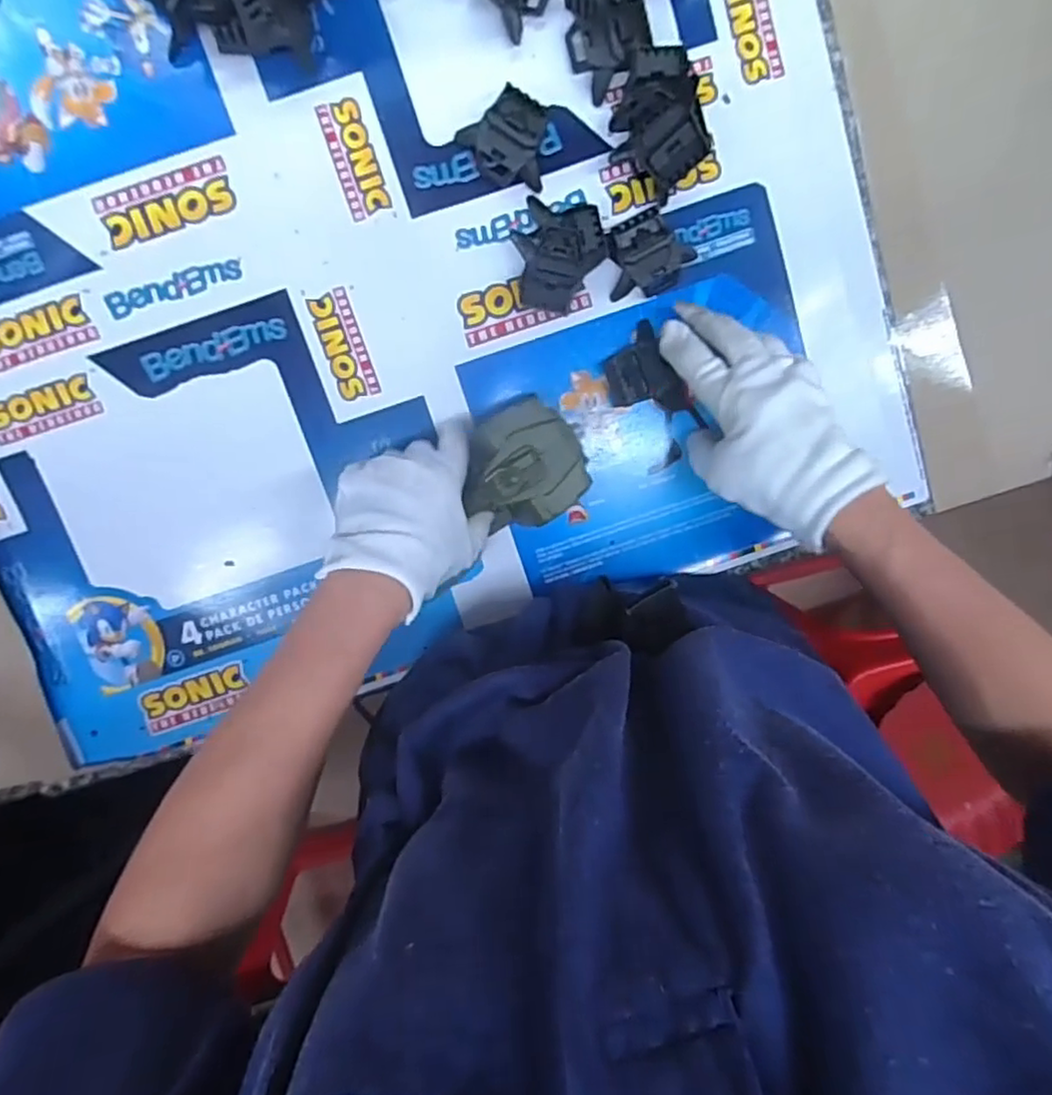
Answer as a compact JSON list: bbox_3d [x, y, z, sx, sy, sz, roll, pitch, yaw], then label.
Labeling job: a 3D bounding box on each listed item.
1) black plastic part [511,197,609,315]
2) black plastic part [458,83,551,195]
[{"bbox_3d":[0.026,-0.210,0.479,0.064,0.023,0.075,-10,100,-1],"label":"black plastic part"},{"bbox_3d":[-0.013,-0.288,0.467,0.064,0.022,0.053,25,97,-6],"label":"black plastic part"}]

